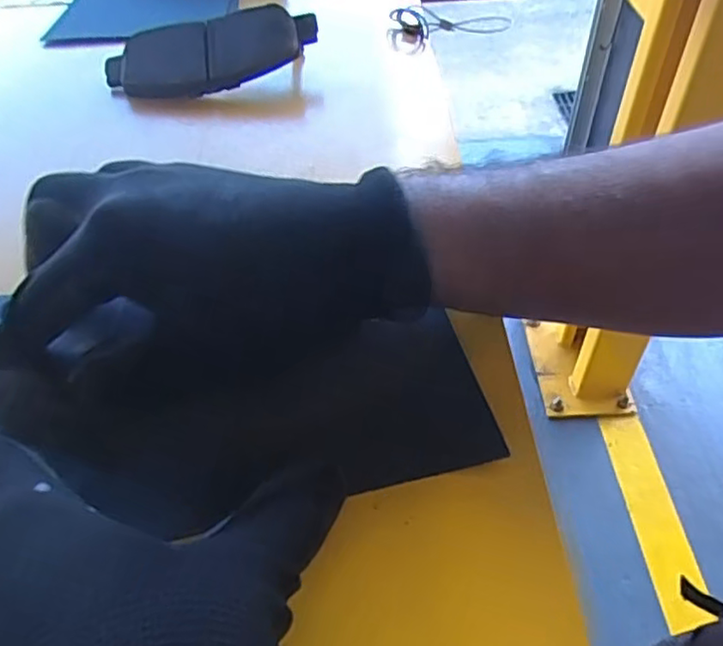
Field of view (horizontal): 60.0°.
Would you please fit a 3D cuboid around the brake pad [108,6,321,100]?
[{"bbox_3d":[-0.103,-0.180,0.420,0.142,0.012,0.062,-6,67,9],"label":"brake pad"}]

